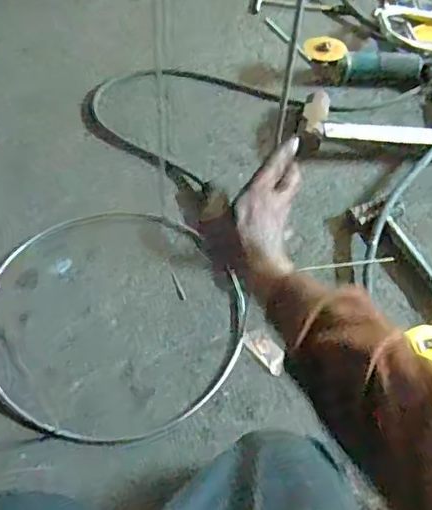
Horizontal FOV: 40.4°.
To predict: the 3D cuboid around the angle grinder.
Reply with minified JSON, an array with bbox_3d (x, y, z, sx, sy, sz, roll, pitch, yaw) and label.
[{"bbox_3d":[0.326,-0.419,1.298,0.266,0.074,0.082,4,53,2],"label":"angle grinder"}]

